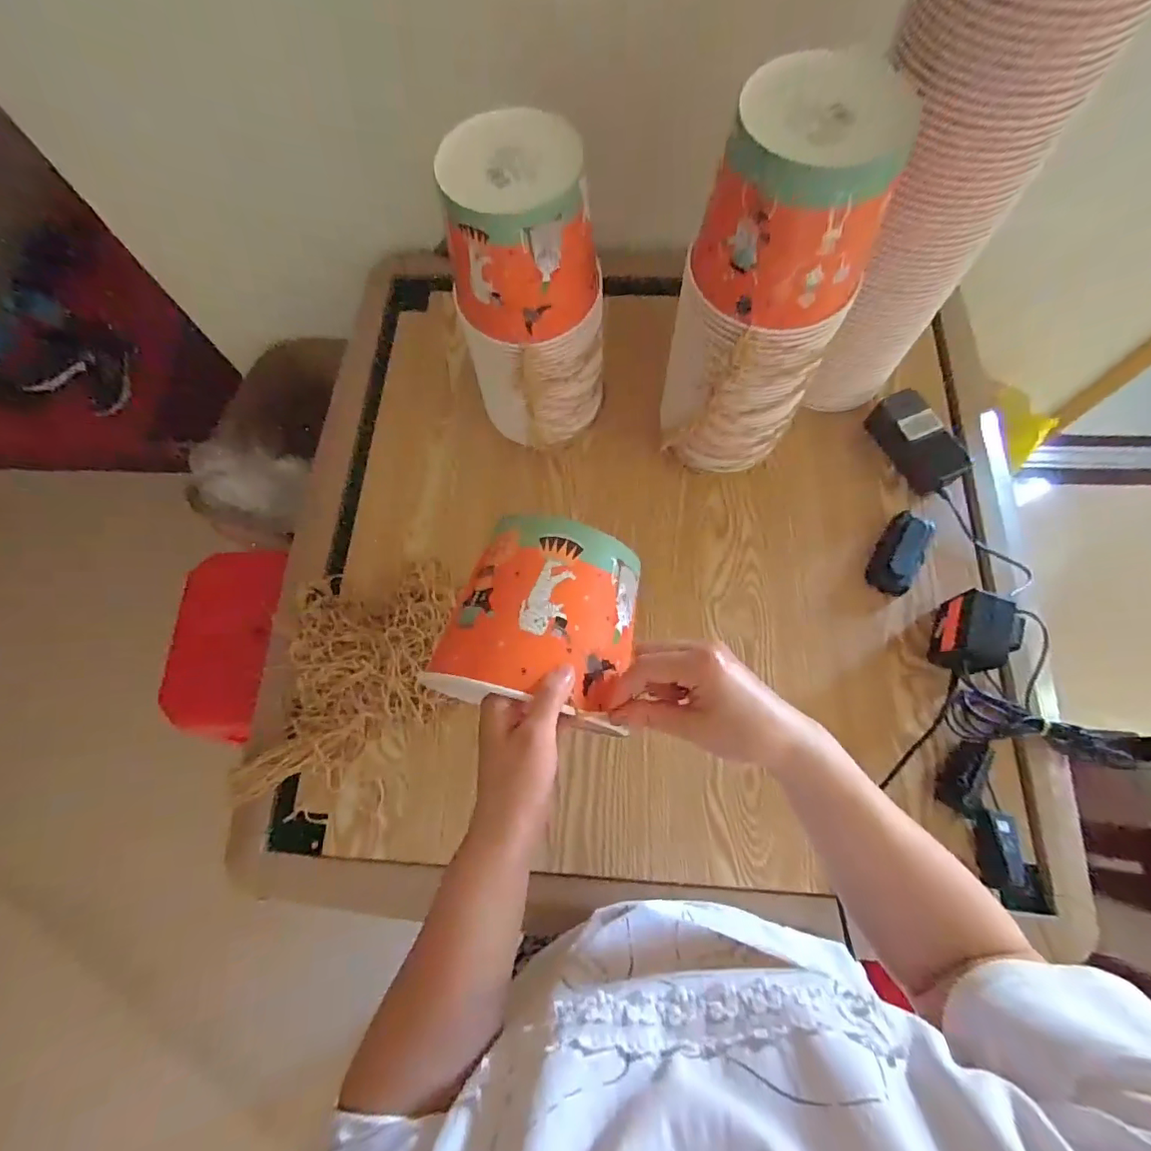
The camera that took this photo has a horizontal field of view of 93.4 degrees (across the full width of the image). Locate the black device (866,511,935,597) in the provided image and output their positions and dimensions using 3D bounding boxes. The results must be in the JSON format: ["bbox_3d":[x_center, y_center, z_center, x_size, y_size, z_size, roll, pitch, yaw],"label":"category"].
[{"bbox_3d":[0.396,-0.027,0.661,0.052,0.028,0.101,26,75,10],"label":"black device"}]

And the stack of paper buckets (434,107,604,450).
[{"bbox_3d":[-0.048,-0.286,0.611,0.145,0.322,0.125,42,77,15],"label":"stack of paper buckets"}]

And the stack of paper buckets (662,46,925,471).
[{"bbox_3d":[0.186,-0.258,0.560,0.144,0.389,0.134,2,72,3],"label":"stack of paper buckets"}]

